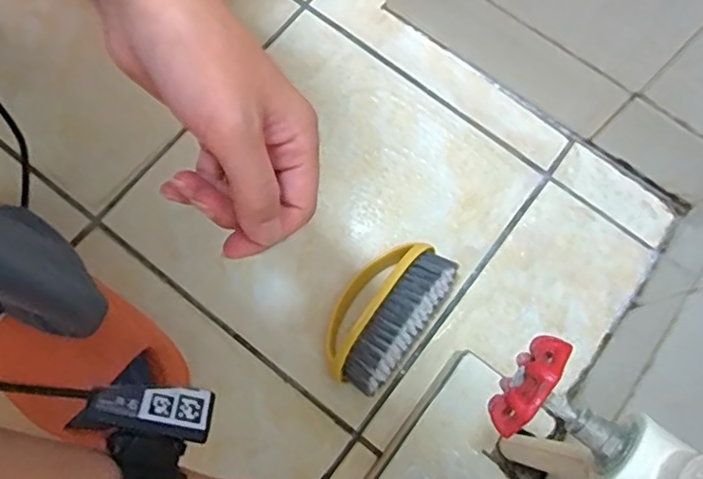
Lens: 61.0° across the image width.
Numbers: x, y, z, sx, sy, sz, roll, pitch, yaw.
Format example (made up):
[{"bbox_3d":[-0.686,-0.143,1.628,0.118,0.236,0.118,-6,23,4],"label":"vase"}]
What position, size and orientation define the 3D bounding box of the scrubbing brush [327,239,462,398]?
[{"bbox_3d":[0.027,0.060,0.507,0.074,0.054,0.131,36,76,10],"label":"scrubbing brush"}]

